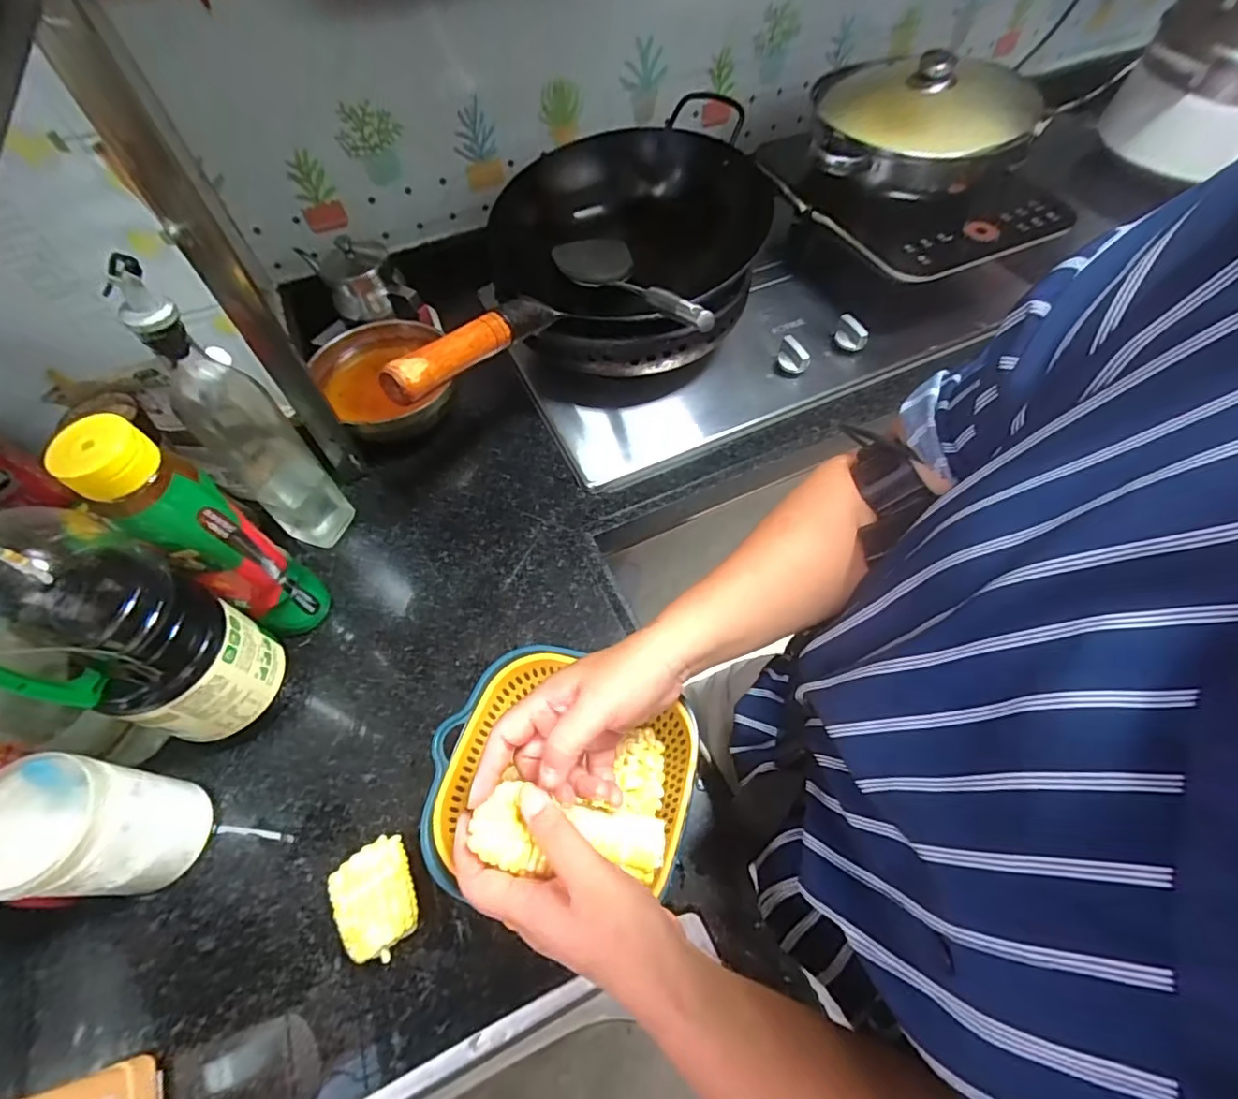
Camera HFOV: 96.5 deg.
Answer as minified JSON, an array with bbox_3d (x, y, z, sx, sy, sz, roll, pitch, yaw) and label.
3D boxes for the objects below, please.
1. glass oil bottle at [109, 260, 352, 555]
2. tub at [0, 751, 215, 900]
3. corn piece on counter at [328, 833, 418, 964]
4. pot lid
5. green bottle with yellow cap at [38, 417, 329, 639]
[{"bbox_3d":[-0.332,-0.108,0.489,0.067,0.299,0.080,-36,65,-17],"label":"glass oil bottle"},{"bbox_3d":[-0.379,0.202,0.403,0.085,0.126,0.081,-1,60,1],"label":"tub"},{"bbox_3d":[-0.174,0.255,0.406,0.051,0.054,0.068,-30,62,-16],"label":"corn piece on counter"},{"bbox_3d":[0.372,-0.557,0.670,0.257,0.048,0.230,23,63,15],"label":"pot lid"},{"bbox_3d":[-0.323,-0.001,0.454,0.058,0.246,0.060,31,66,18],"label":"green bottle with yellow cap"}]

